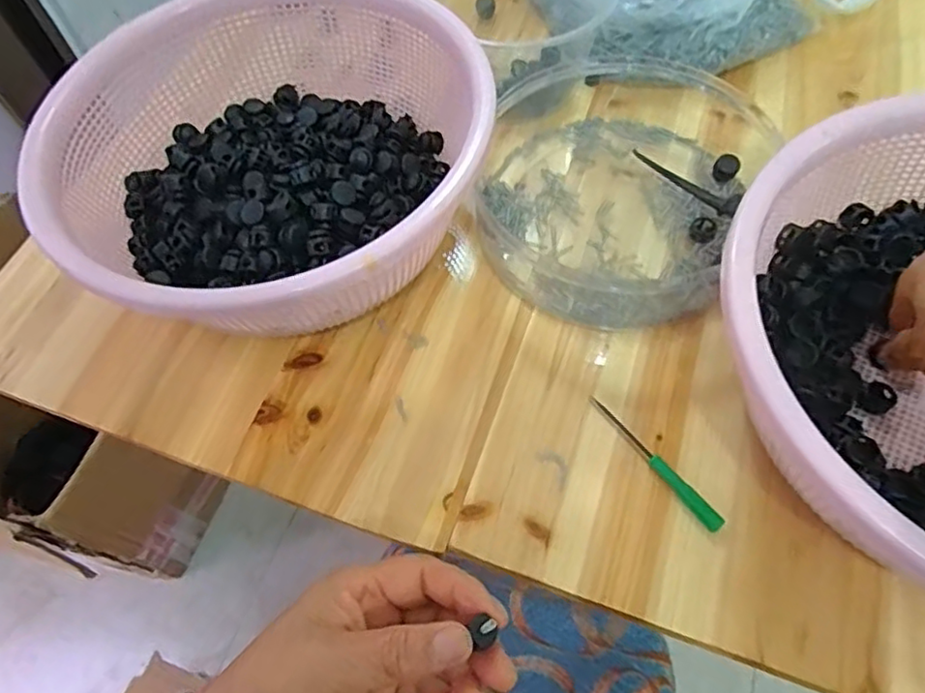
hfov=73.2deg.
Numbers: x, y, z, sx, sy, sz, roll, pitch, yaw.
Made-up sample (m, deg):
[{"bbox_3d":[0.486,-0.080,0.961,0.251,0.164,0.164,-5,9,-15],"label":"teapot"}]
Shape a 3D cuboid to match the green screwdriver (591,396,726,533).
[{"bbox_3d":[0.107,0.064,0.351,0.009,0.010,0.096,-35,63,-15],"label":"green screwdriver"}]

